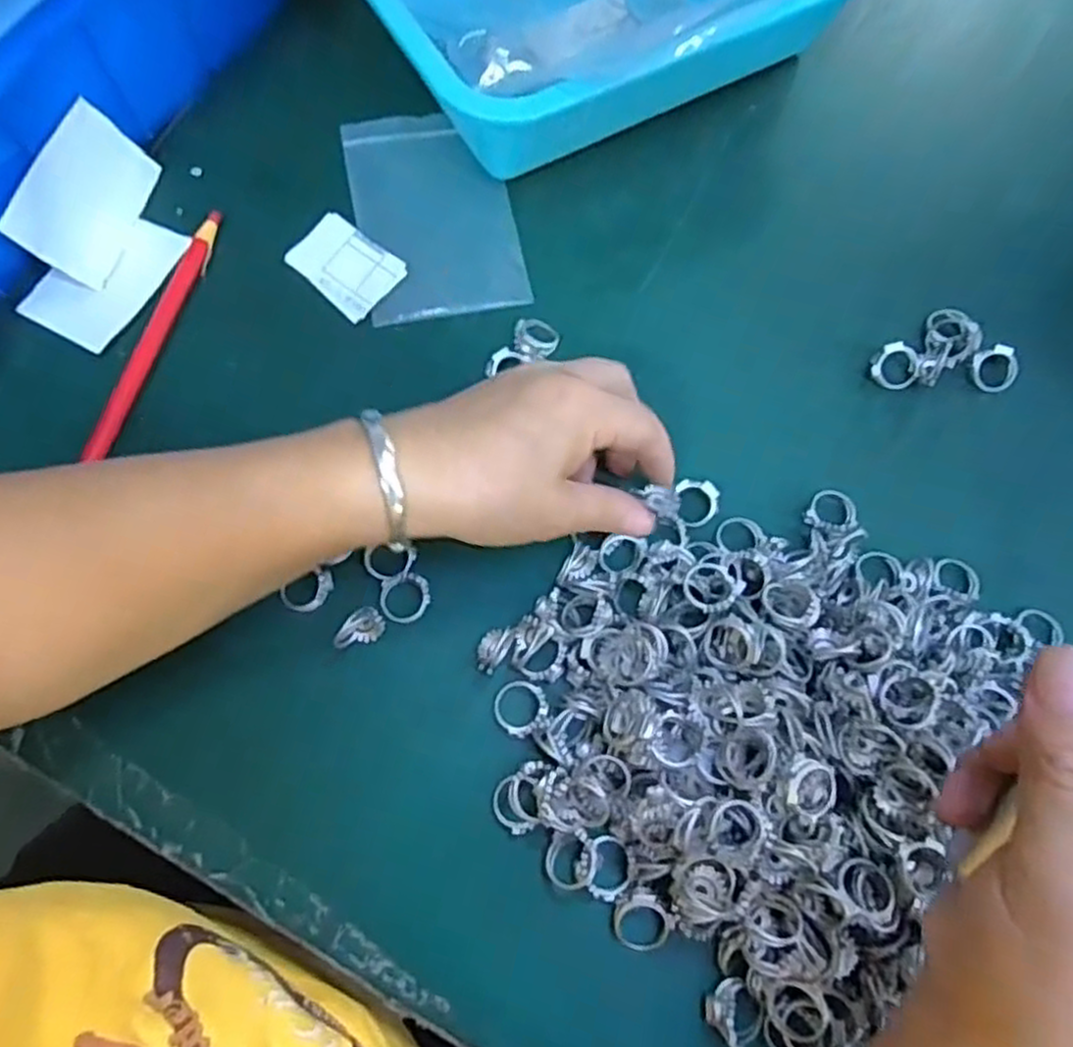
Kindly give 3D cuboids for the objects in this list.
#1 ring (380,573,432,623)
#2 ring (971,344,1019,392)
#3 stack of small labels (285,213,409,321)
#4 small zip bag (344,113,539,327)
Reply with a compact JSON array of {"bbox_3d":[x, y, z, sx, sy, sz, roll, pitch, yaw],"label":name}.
[{"bbox_3d":[-0.057,0.031,0.317,0.021,0.006,0.020,1,73,-3],"label":"ring"},{"bbox_3d":[0.230,-0.077,0.369,0.022,0.004,0.021,1,101,5],"label":"ring"},{"bbox_3d":[-0.095,-0.128,0.365,0.053,0.004,0.039,39,75,9],"label":"stack of small labels"},{"bbox_3d":[-0.052,-0.160,0.379,0.077,0.006,0.121,-10,73,-6],"label":"small zip bag"}]

